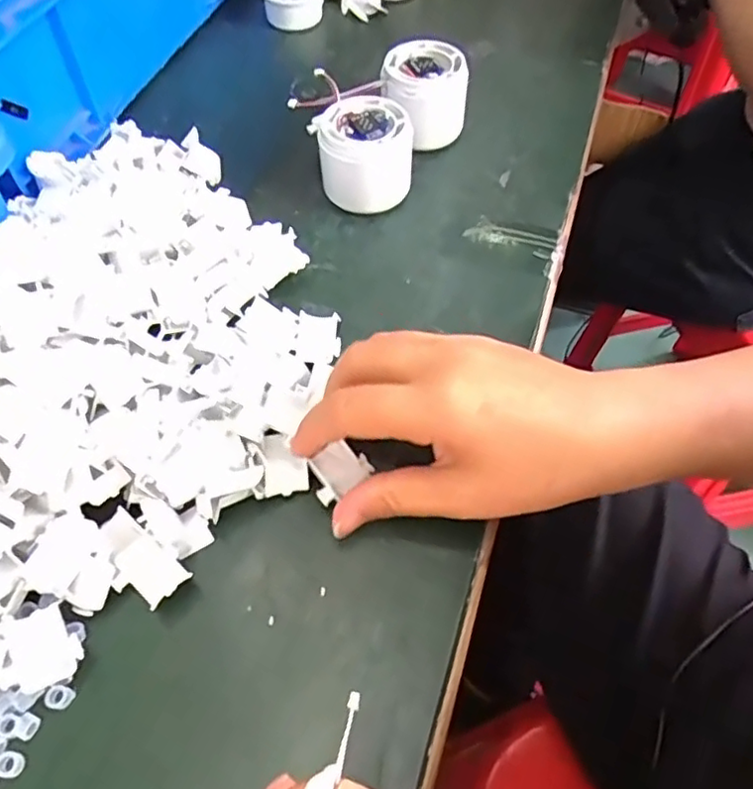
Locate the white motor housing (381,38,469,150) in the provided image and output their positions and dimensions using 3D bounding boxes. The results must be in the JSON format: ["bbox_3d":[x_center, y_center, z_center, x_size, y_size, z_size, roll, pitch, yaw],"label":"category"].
[{"bbox_3d":[0.034,-0.211,0.449,0.058,0.055,0.058,5,57,3],"label":"white motor housing"}]

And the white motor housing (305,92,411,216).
[{"bbox_3d":[-0.009,-0.155,0.411,0.061,0.049,0.057,0,57,1],"label":"white motor housing"}]

